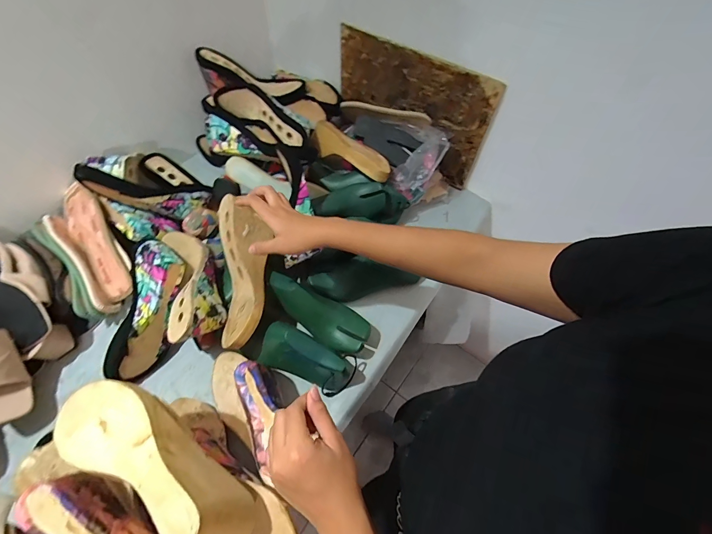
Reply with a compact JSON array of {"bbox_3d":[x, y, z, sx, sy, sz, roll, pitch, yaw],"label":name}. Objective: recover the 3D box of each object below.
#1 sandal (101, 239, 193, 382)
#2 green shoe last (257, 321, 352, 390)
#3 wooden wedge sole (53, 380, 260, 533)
[{"bbox_3d":[-0.342,0.058,0.550,0.088,0.070,0.198,14,86,8],"label":"sandal"},{"bbox_3d":[-0.082,0.135,0.537,0.158,0.093,0.072,18,59,10],"label":"green shoe last"},{"bbox_3d":[-0.202,0.187,0.336,0.231,0.075,0.082,23,60,13],"label":"wooden wedge sole"}]

